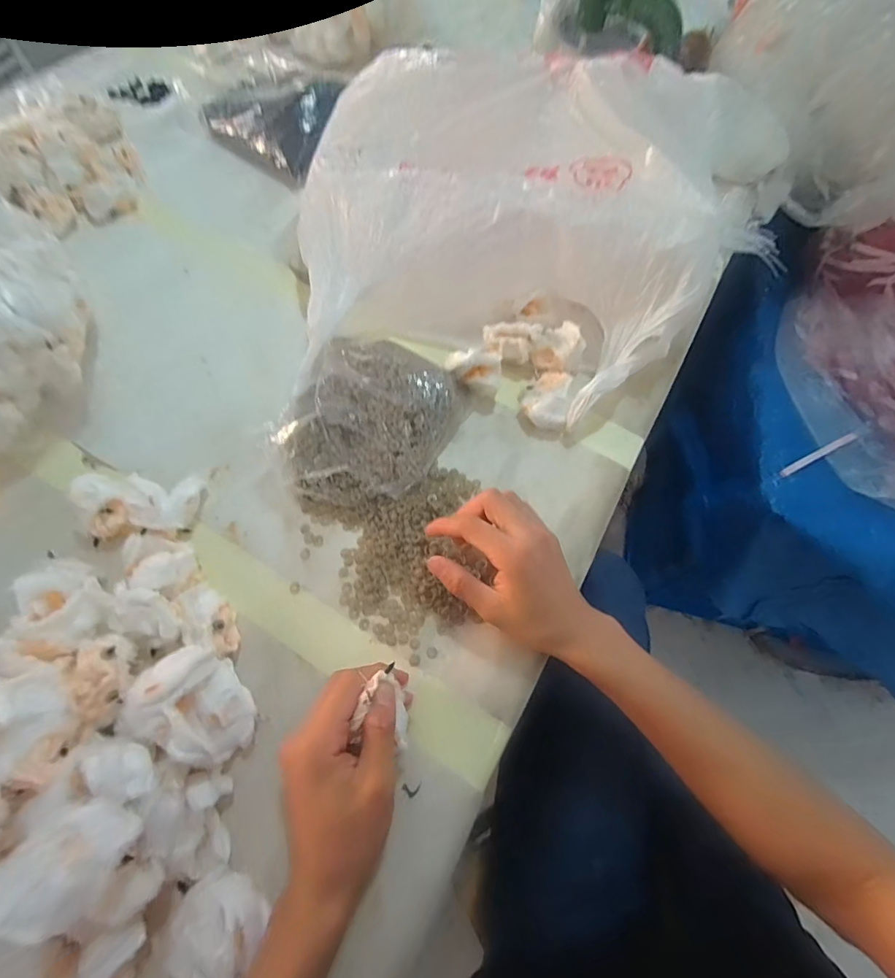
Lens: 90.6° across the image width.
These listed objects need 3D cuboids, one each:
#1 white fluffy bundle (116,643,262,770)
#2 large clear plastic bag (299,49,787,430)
[{"bbox_3d":[-0.176,0.155,0.315,0.076,0.062,0.065,26,67,10],"label":"white fluffy bundle"},{"bbox_3d":[0.053,-0.288,0.498,0.449,0.151,0.402,12,66,3],"label":"large clear plastic bag"}]

